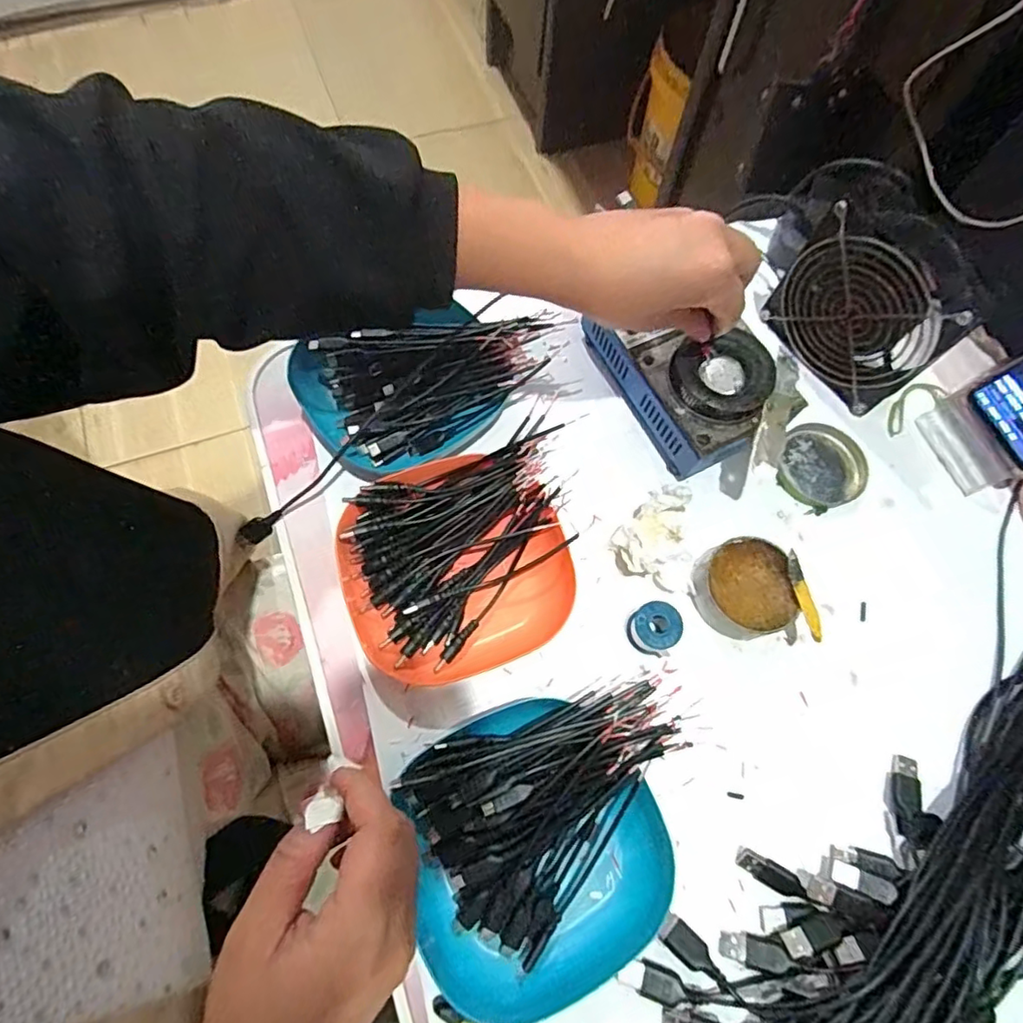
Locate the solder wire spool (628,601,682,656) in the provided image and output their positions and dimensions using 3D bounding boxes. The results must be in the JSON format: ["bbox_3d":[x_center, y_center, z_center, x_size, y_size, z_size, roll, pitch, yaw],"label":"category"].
[{"bbox_3d":[0.093,0.075,0.379,0.028,0.024,0.029,1,69,-2],"label":"solder wire spool"}]

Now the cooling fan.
[{"bbox_3d":[0.258,-0.150,0.428,0.043,0.120,0.120,-35,74,-14],"label":"cooling fan"}]

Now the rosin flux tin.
[{"bbox_3d":[0.155,0.051,0.394,0.059,0.024,0.063,1,69,-2],"label":"rosin flux tin"}]

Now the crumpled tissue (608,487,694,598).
[{"bbox_3d":[0.096,0.019,0.399,0.053,0.027,0.064,-4,69,-4],"label":"crumpled tissue"}]

